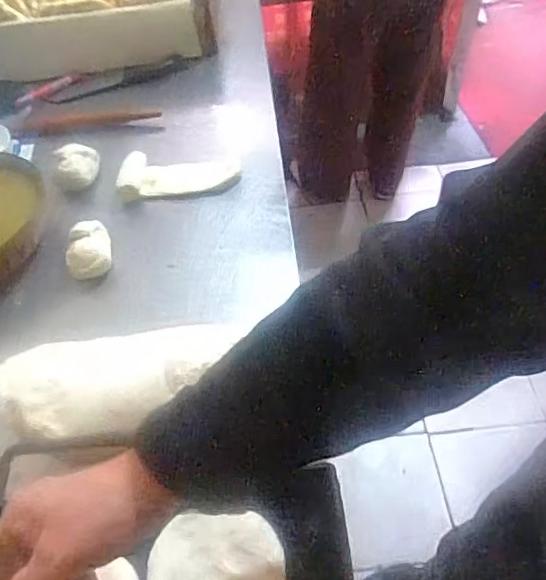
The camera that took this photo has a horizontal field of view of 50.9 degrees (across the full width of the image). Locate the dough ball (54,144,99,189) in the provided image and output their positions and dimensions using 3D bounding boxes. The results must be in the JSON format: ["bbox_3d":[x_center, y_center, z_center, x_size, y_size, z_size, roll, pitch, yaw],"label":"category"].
[{"bbox_3d":[-0.311,-0.200,0.912,0.076,0.045,0.057,-27,52,-16],"label":"dough ball"}]

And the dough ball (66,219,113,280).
[{"bbox_3d":[-0.257,-0.060,0.795,0.060,0.058,0.079,-14,50,-6],"label":"dough ball"}]

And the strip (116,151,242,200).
[{"bbox_3d":[-0.148,-0.183,0.901,0.187,0.019,0.092,-2,50,5],"label":"strip"}]

